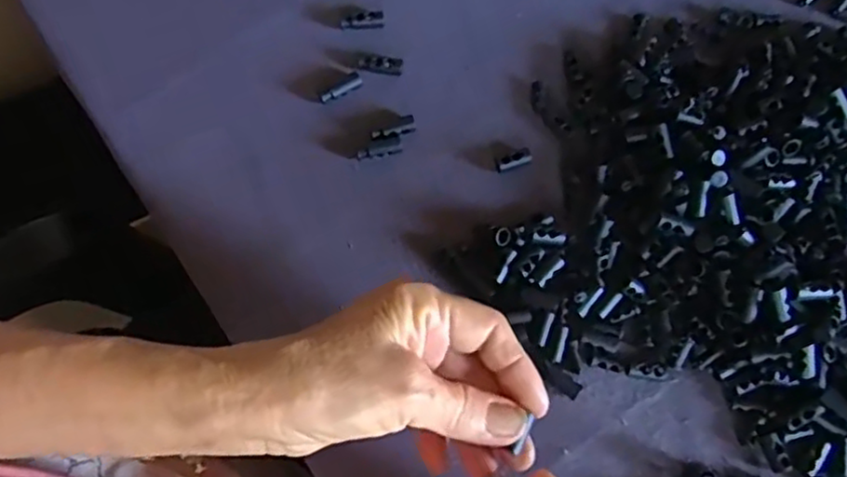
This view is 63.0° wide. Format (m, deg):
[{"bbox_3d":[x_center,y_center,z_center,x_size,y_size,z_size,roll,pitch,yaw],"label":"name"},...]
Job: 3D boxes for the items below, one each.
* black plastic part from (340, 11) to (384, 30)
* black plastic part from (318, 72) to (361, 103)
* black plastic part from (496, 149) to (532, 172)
[{"bbox_3d":[-0.033,-0.118,0.377,0.024,0.004,0.009,-8,74,-3],"label":"black plastic part"},{"bbox_3d":[-0.045,-0.081,0.374,0.025,0.004,0.009,-30,76,-9],"label":"black plastic part"},{"bbox_3d":[0.048,-0.041,0.361,0.020,0.004,0.008,-21,75,-7],"label":"black plastic part"}]

